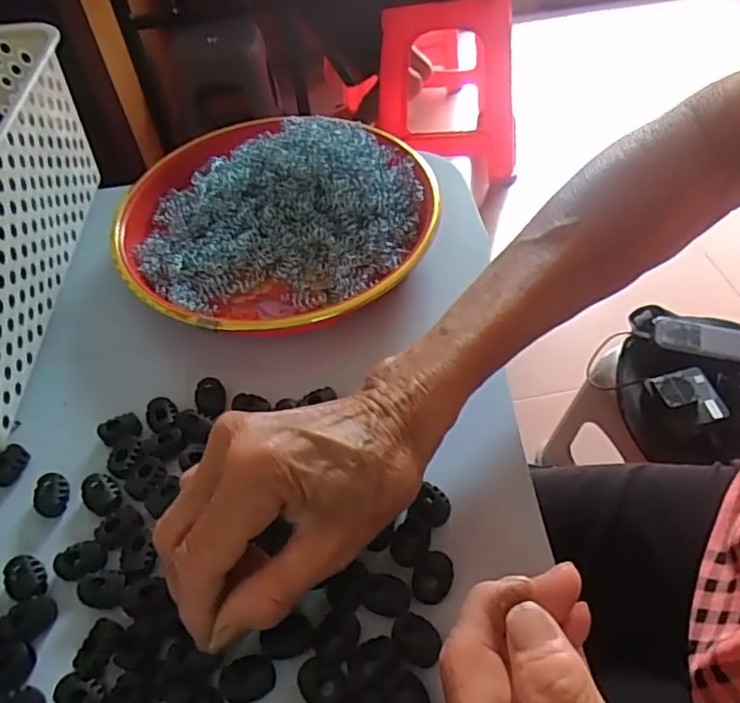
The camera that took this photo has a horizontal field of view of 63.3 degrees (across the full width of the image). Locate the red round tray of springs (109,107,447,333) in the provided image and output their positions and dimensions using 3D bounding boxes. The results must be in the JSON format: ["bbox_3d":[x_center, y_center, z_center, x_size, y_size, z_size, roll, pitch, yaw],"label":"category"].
[{"bbox_3d":[-0.069,-0.092,0.410,0.213,0.048,0.200,-2,49,3],"label":"red round tray of springs"}]

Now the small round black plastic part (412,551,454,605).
[{"bbox_3d":[0.028,0.101,0.269,0.017,0.007,0.021,14,52,16],"label":"small round black plastic part"}]

